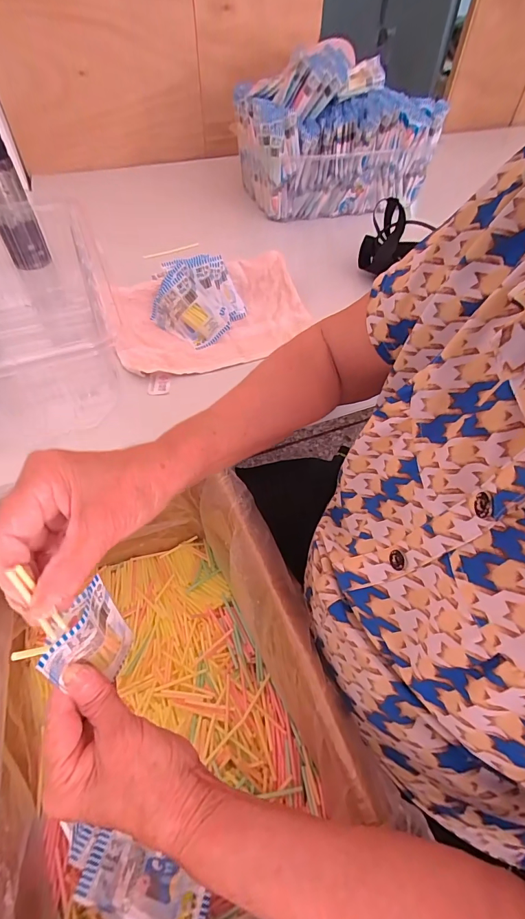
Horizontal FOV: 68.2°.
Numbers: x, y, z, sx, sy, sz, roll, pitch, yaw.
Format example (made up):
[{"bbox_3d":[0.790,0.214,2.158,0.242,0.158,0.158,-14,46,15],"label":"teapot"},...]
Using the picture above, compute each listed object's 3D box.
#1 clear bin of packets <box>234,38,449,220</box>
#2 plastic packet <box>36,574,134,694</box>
[{"bbox_3d":[0.154,-0.688,0.840,0.370,0.230,0.244,-16,52,-13],"label":"clear bin of packets"},{"bbox_3d":[-0.118,0.128,0.275,0.015,0.091,0.060,14,52,12],"label":"plastic packet"}]

